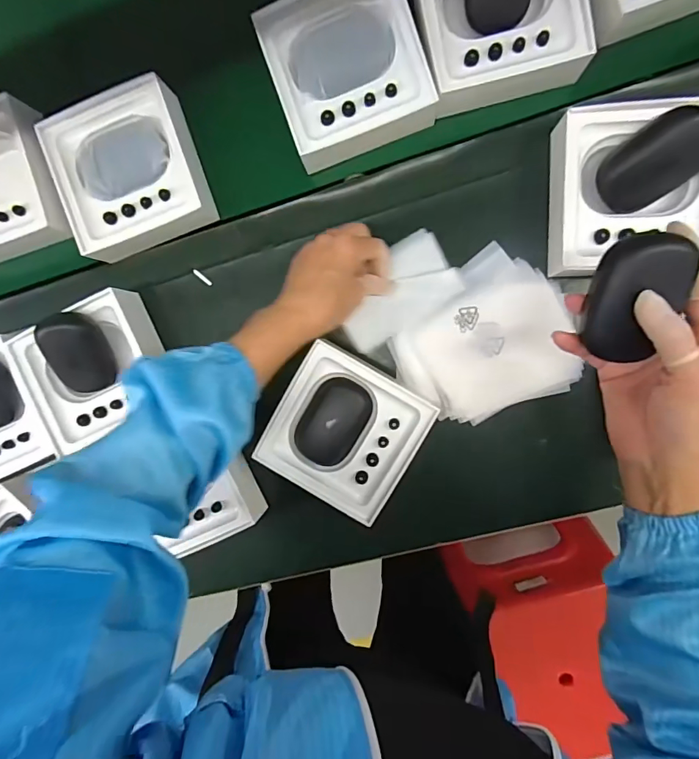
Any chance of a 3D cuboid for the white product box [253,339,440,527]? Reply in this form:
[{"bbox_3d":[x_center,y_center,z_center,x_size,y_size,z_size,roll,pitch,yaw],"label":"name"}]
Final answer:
[{"bbox_3d":[-0.003,0.051,0.451,0.134,0.043,0.135,31,99,4],"label":"white product box"}]

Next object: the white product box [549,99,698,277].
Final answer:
[{"bbox_3d":[0.252,-0.163,0.389,0.142,0.051,0.137,-2,95,8],"label":"white product box"}]

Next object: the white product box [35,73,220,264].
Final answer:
[{"bbox_3d":[-0.220,-0.212,0.454,0.143,0.038,0.148,-18,93,9],"label":"white product box"}]

